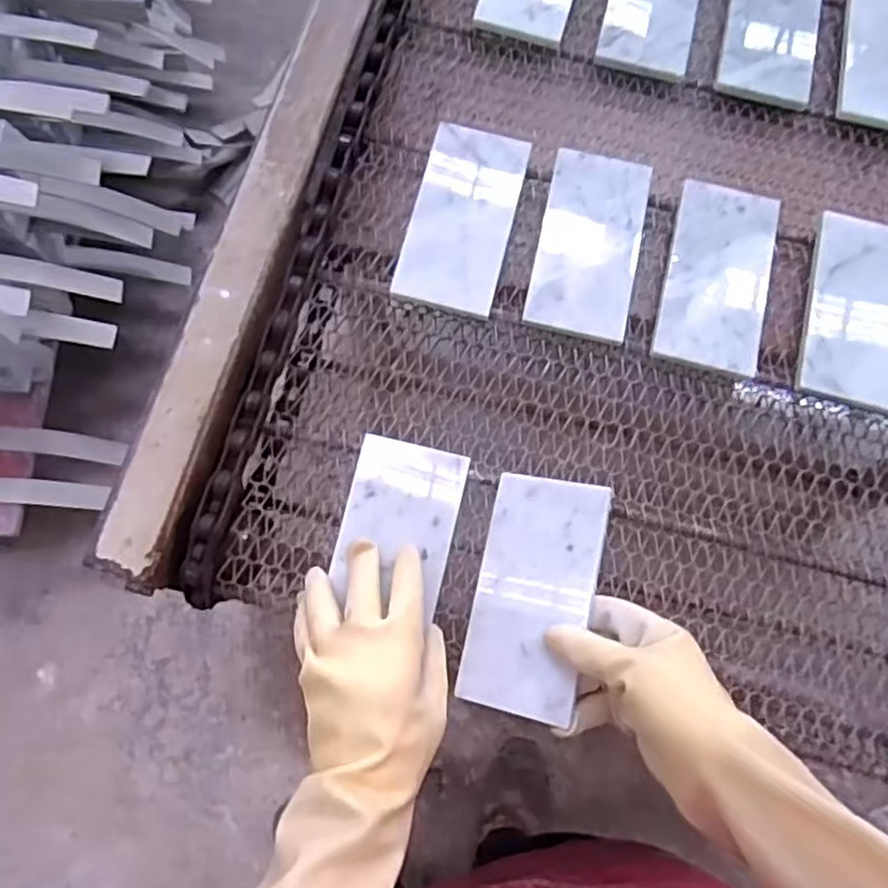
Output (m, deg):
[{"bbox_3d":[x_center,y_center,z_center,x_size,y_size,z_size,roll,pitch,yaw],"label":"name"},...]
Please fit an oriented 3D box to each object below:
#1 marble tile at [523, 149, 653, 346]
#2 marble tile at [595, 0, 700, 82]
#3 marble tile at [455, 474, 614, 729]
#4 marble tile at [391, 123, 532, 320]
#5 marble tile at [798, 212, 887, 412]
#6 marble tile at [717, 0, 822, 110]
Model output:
[{"bbox_3d":[0.117,-0.161,0.549,0.079,0.014,0.161,12,69,5],"label":"marble tile"},{"bbox_3d":[0.192,-0.404,0.634,0.081,0.018,0.159,13,69,5],"label":"marble tile"},{"bbox_3d":[0.059,0.098,0.460,0.078,0.006,0.151,7,74,23],"label":"marble tile"},{"bbox_3d":[0.016,-0.179,0.551,0.078,0.010,0.161,14,74,2],"label":"marble tile"},{"bbox_3d":[0.334,-0.103,0.544,0.092,0.013,0.156,18,75,-2],"label":"marble tile"},{"bbox_3d":[0.300,-0.381,0.634,0.080,0.015,0.166,14,69,6],"label":"marble tile"}]

